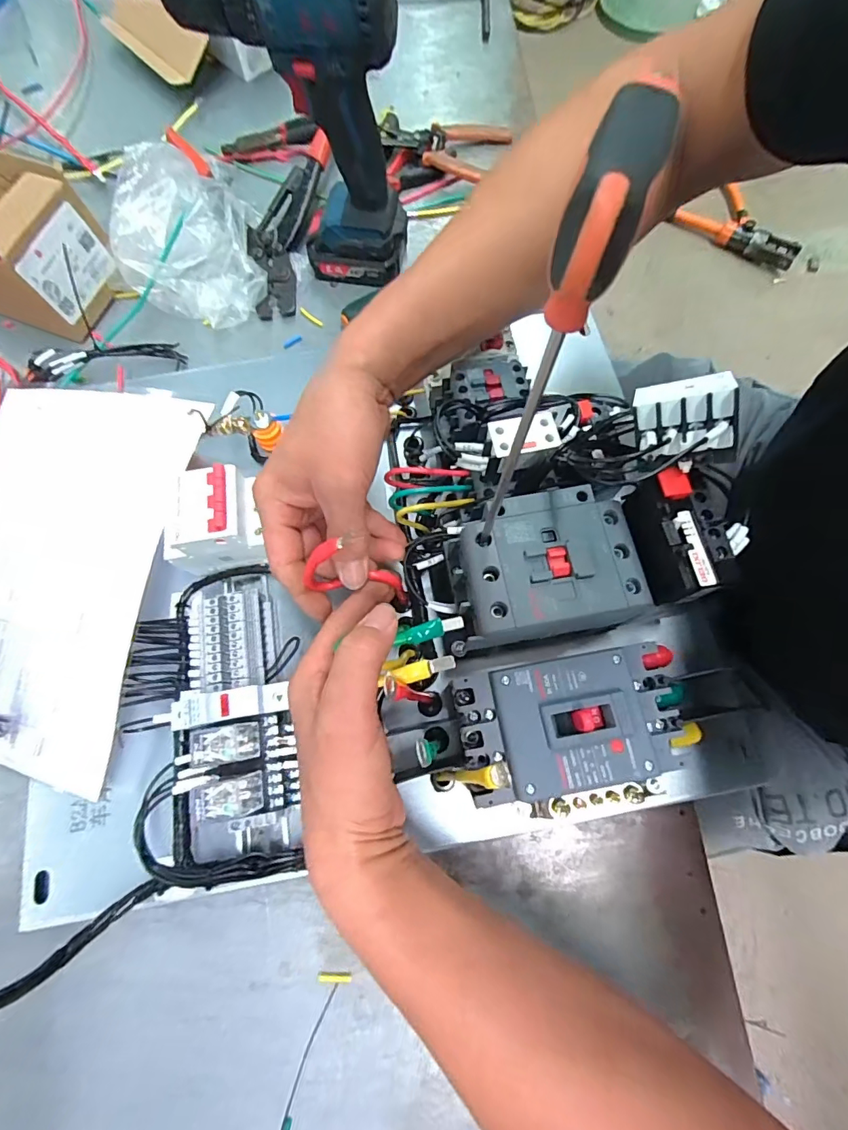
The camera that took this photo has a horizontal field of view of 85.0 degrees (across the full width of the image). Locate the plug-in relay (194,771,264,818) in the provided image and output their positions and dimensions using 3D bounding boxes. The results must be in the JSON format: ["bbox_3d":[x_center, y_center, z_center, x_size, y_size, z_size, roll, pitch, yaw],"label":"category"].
[{"bbox_3d":[-0.115,0.138,0.277,0.028,0.037,0.020,-4,73,0],"label":"plug-in relay"}]

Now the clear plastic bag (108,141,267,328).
[{"bbox_3d":[-0.226,-0.307,0.438,0.134,0.081,0.143,-24,74,-7],"label":"clear plastic bag"}]

